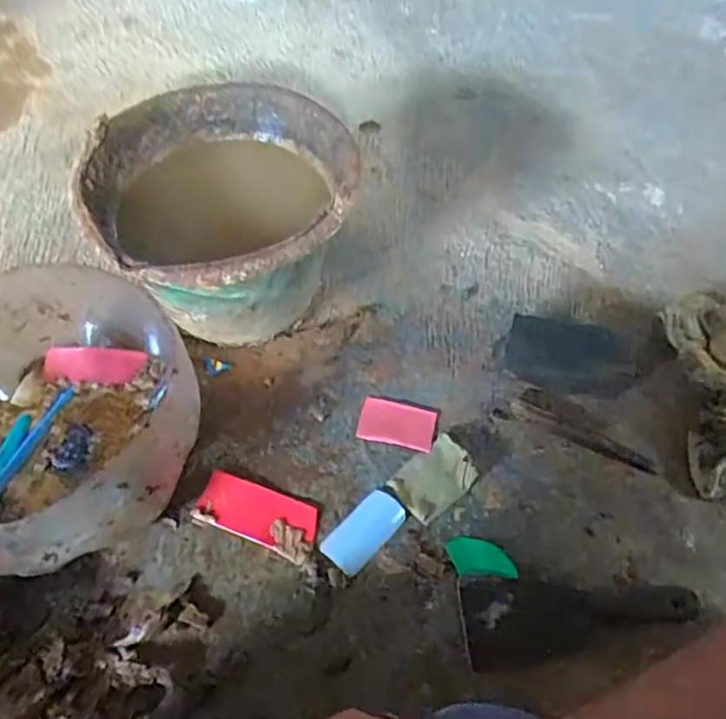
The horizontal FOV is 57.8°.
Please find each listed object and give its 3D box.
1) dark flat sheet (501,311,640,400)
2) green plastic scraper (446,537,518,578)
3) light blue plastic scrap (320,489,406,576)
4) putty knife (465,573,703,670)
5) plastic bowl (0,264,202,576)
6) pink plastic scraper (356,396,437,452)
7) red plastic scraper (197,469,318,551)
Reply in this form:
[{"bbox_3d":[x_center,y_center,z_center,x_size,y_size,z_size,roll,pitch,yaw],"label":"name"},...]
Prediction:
[{"bbox_3d":[0.203,-0.004,0.644,0.127,0.016,0.073,9,69,-6],"label":"dark flat sheet"},{"bbox_3d":[0.101,0.168,0.563,0.056,0.004,0.031,5,55,2],"label":"green plastic scraper"},{"bbox_3d":[0.001,0.150,0.573,0.040,0.006,0.077,37,62,22],"label":"light blue plastic scrap"},{"bbox_3d":[0.174,0.206,0.531,0.182,0.016,0.068,-2,55,-3],"label":"putty knife"},{"bbox_3d":[-0.268,0.045,0.566,0.249,0.129,0.250,1,55,-1],"label":"plastic bowl"},{"bbox_3d":[0.033,0.061,0.632,0.071,0.004,0.046,12,56,7],"label":"pink plastic scraper"},{"bbox_3d":[-0.093,0.135,0.582,0.104,0.004,0.048,17,56,11],"label":"red plastic scraper"}]

